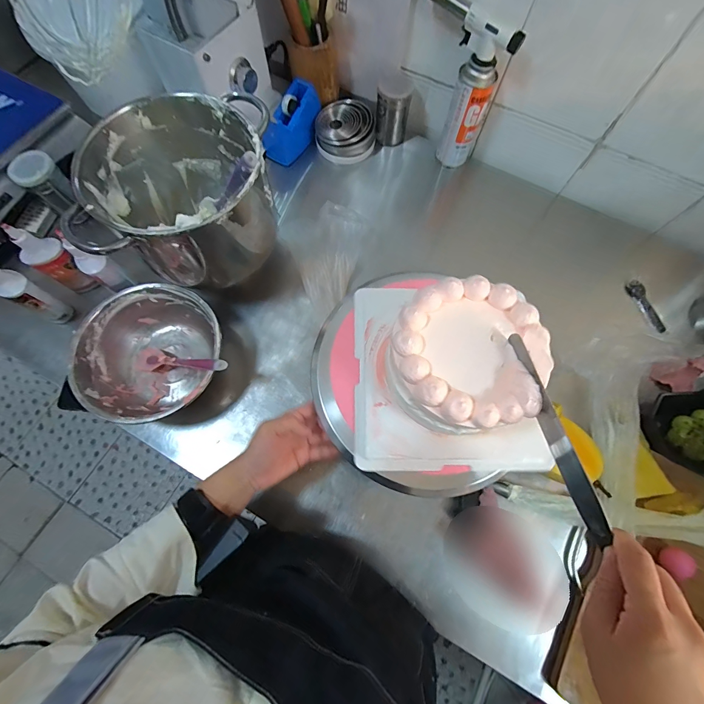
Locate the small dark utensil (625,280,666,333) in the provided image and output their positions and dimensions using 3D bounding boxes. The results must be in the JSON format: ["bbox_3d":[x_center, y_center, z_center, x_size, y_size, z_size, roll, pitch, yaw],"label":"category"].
[{"bbox_3d":[0.531,-0.083,0.617,0.025,0.018,0.103,-13,72,-6],"label":"small dark utensil"}]

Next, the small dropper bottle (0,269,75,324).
[{"bbox_3d":[-0.506,-0.089,0.531,0.040,0.140,0.042,29,73,8],"label":"small dropper bottle"}]

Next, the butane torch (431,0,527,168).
[{"bbox_3d":[0.180,-0.473,0.621,0.164,0.234,0.060,26,72,7],"label":"butane torch"}]

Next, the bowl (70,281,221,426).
[{"bbox_3d":[-0.295,0.010,0.528,0.198,0.096,0.197,0,71,-1],"label":"bowl"}]

